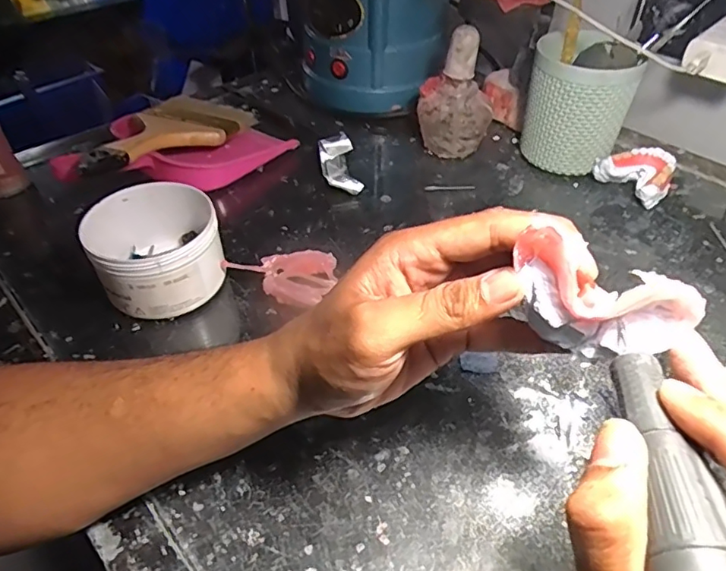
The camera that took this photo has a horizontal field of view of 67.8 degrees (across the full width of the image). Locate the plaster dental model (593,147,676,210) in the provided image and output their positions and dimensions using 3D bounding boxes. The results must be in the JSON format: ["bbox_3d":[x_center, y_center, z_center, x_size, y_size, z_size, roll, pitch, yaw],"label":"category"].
[{"bbox_3d":[0.261,-0.103,0.512,0.052,0.036,0.060,-26,50,-24],"label":"plaster dental model"}]

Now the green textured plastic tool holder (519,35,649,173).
[{"bbox_3d":[0.203,-0.172,0.525,0.091,0.112,0.084,10,45,10],"label":"green textured plastic tool holder"}]

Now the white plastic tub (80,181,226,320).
[{"bbox_3d":[-0.153,-0.027,0.411,0.088,0.063,0.097,-13,46,-13],"label":"white plastic tub"}]

